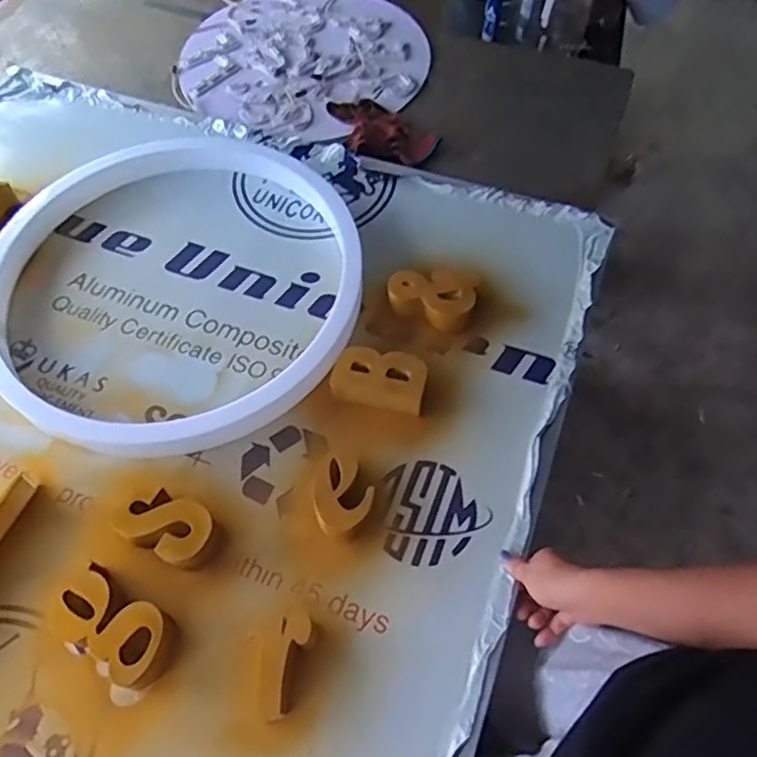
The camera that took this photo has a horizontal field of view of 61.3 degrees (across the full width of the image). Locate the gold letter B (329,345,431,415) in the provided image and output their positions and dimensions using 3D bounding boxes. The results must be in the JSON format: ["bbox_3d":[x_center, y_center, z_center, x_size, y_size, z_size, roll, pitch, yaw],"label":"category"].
[{"bbox_3d":[0.002,0.003,0.776,0.115,0.045,0.069,12,59,10],"label":"gold letter B"}]

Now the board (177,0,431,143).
[{"bbox_3d":[-0.137,-0.606,1.194,0.452,0.027,0.446,0,60,0],"label":"board"}]

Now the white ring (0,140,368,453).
[{"bbox_3d":[-0.279,-0.150,0.864,0.495,0.058,0.525,-1,57,2],"label":"white ring"}]

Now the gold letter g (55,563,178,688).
[{"bbox_3d":[-0.259,0.241,0.629,0.131,0.042,0.078,38,66,23],"label":"gold letter g"}]

